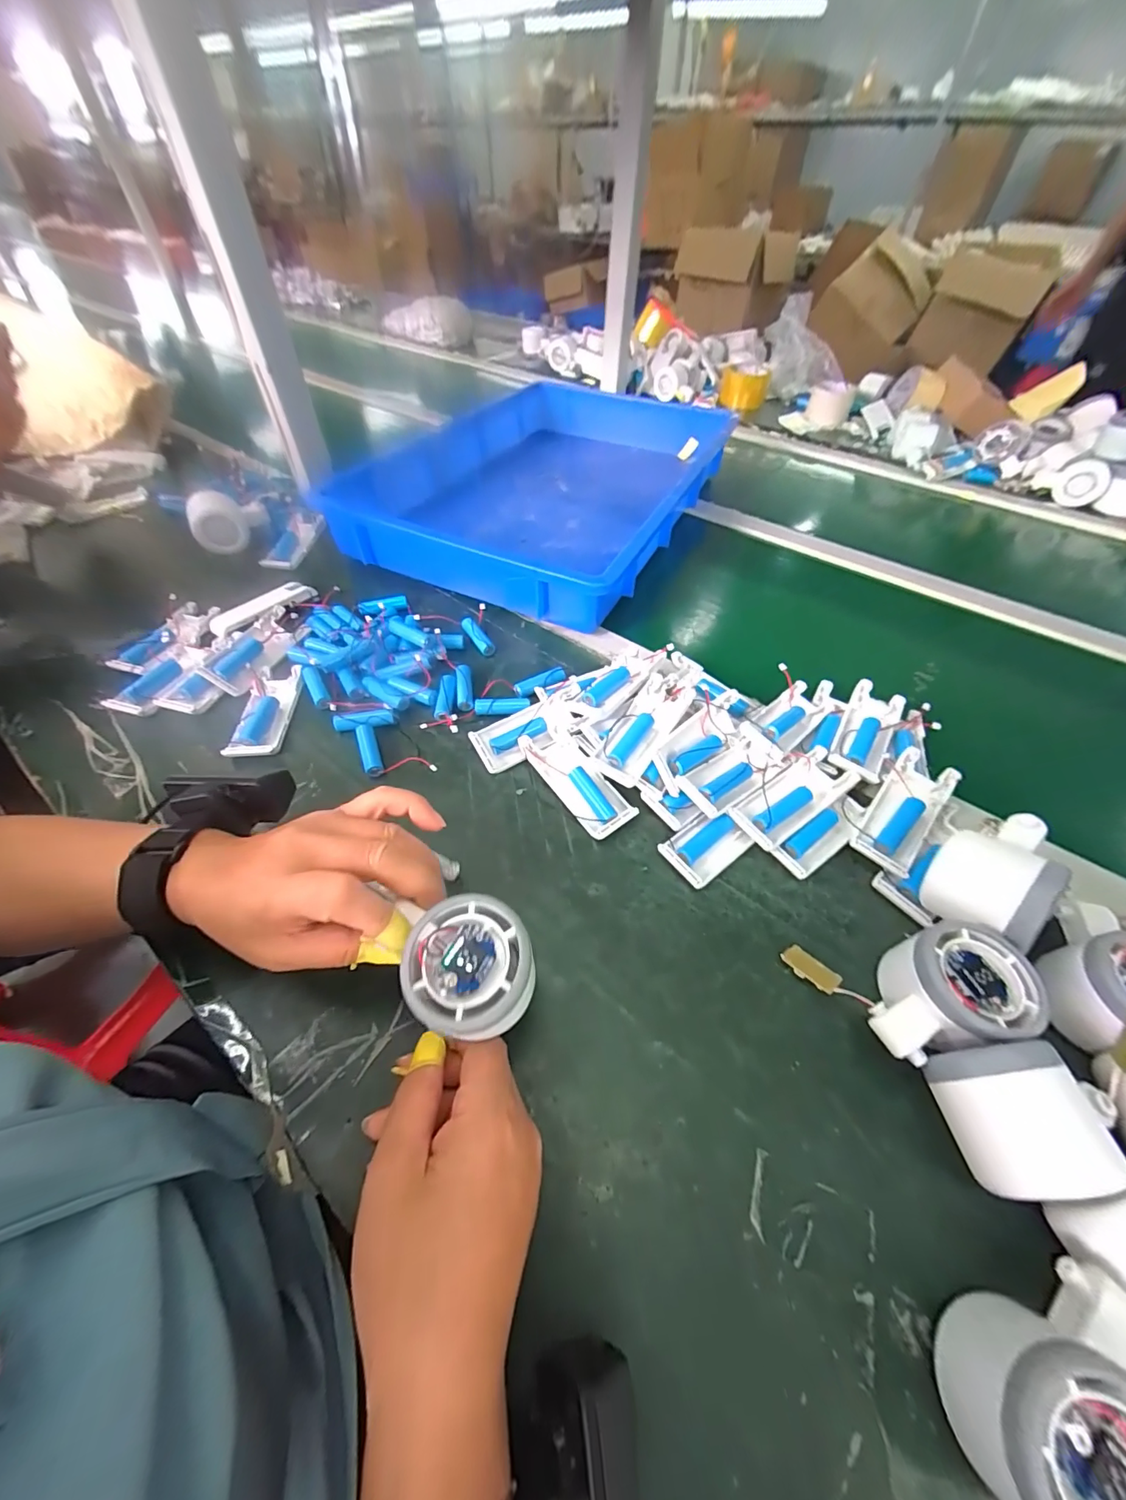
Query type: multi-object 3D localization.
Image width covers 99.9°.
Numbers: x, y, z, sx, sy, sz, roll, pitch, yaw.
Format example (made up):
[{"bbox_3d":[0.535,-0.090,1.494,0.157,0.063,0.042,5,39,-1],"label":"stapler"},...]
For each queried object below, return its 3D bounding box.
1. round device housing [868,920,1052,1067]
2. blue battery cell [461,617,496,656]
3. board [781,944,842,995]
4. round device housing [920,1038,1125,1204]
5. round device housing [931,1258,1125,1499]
[{"bbox_3d":[0.209,0.137,0.267,0.084,0.050,0.057,-8,51,-7],"label":"round device housing"},{"bbox_3d":[-0.089,-0.117,0.489,0.016,0.018,0.049,-28,57,-21],"label":"blue battery cell"},{"bbox_3d":[0.152,0.135,0.291,0.014,0.004,0.032,-35,42,-22],"label":"board"},{"bbox_3d":[0.216,0.177,0.228,0.051,0.052,0.055,1,52,-1],"label":"round device housing"},{"bbox_3d":[0.189,0.245,0.173,0.079,0.053,0.060,-17,54,-14],"label":"round device housing"}]

